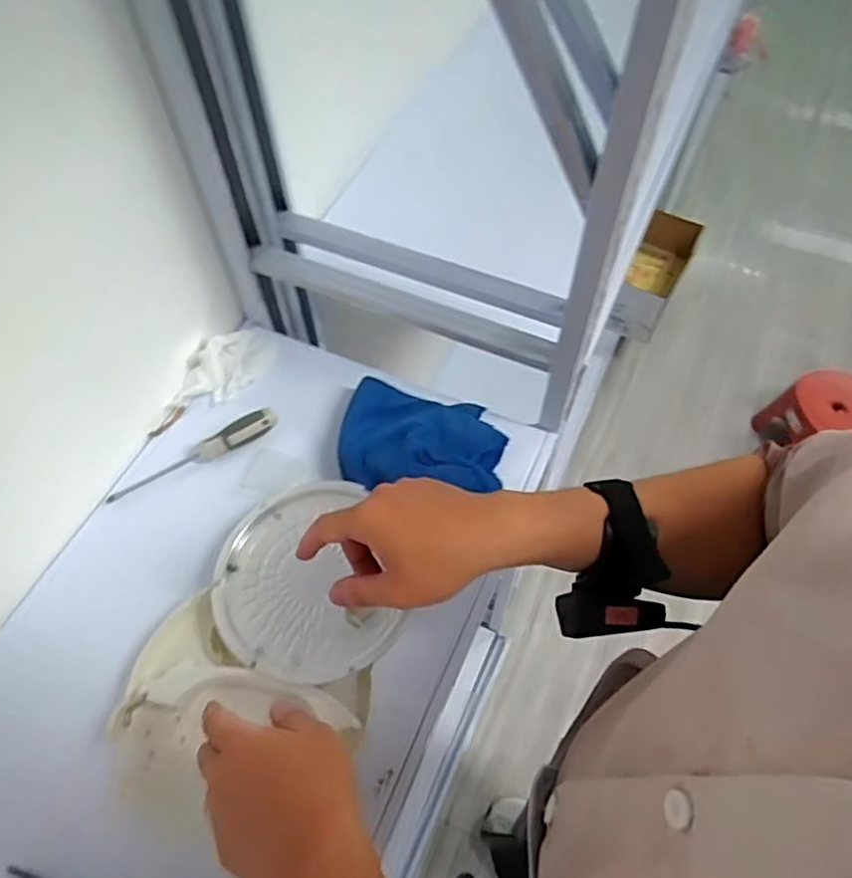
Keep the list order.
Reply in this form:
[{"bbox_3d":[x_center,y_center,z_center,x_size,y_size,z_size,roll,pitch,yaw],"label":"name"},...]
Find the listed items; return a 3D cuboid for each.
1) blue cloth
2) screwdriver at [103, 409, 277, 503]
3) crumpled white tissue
[{"bbox_3d":[-0.004,-0.006,0.674,0.164,0.032,0.131,6,42,0],"label":"blue cloth"},{"bbox_3d":[-0.244,0.017,0.691,0.187,0.030,0.024,-27,61,-14],"label":"screwdriver"},{"bbox_3d":[-0.234,-0.086,0.753,0.131,0.031,0.080,-29,62,-16],"label":"crumpled white tissue"}]

